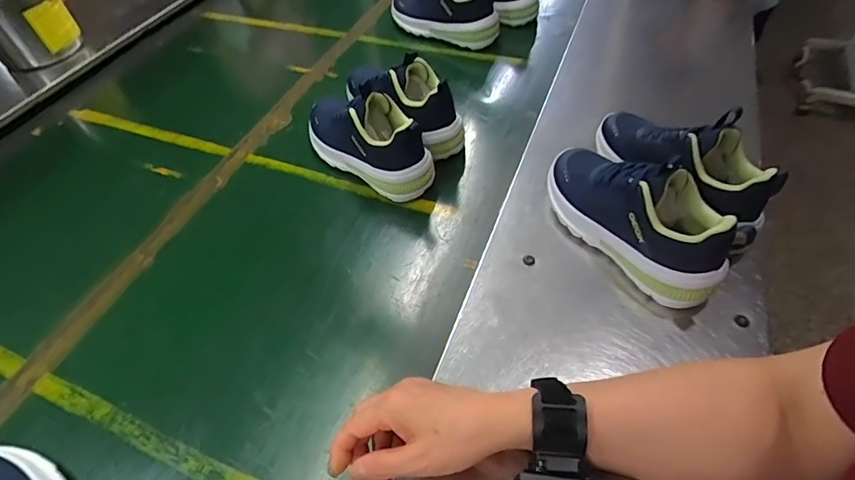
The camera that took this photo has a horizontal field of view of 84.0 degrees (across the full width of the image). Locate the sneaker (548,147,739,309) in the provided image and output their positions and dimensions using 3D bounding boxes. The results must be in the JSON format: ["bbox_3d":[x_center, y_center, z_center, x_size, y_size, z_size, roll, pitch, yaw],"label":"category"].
[{"bbox_3d":[0.197,-0.032,0.461,0.072,0.100,0.200,-30,56,-20],"label":"sneaker"}]

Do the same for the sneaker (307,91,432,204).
[{"bbox_3d":[-0.087,-0.143,0.609,0.080,0.108,0.223,-36,58,-23],"label":"sneaker"}]

